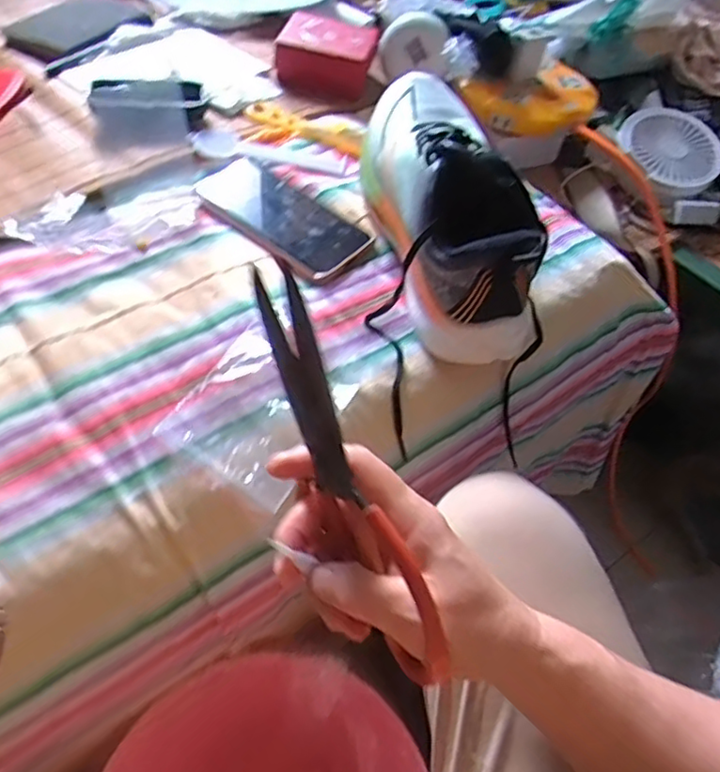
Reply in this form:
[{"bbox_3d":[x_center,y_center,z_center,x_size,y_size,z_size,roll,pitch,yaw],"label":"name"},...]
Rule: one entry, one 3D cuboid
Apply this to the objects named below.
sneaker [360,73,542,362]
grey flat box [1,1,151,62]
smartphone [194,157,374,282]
[{"bbox_3d":[0.070,-0.158,0.525,0.099,0.099,0.276,-10,53,-12],"label":"sneaker"},{"bbox_3d":[-0.334,-0.429,0.764,0.109,0.018,0.158,29,55,18],"label":"grey flat box"},{"bbox_3d":[-0.073,-0.154,0.575,0.170,0.010,0.081,36,57,22],"label":"smartphone"}]

